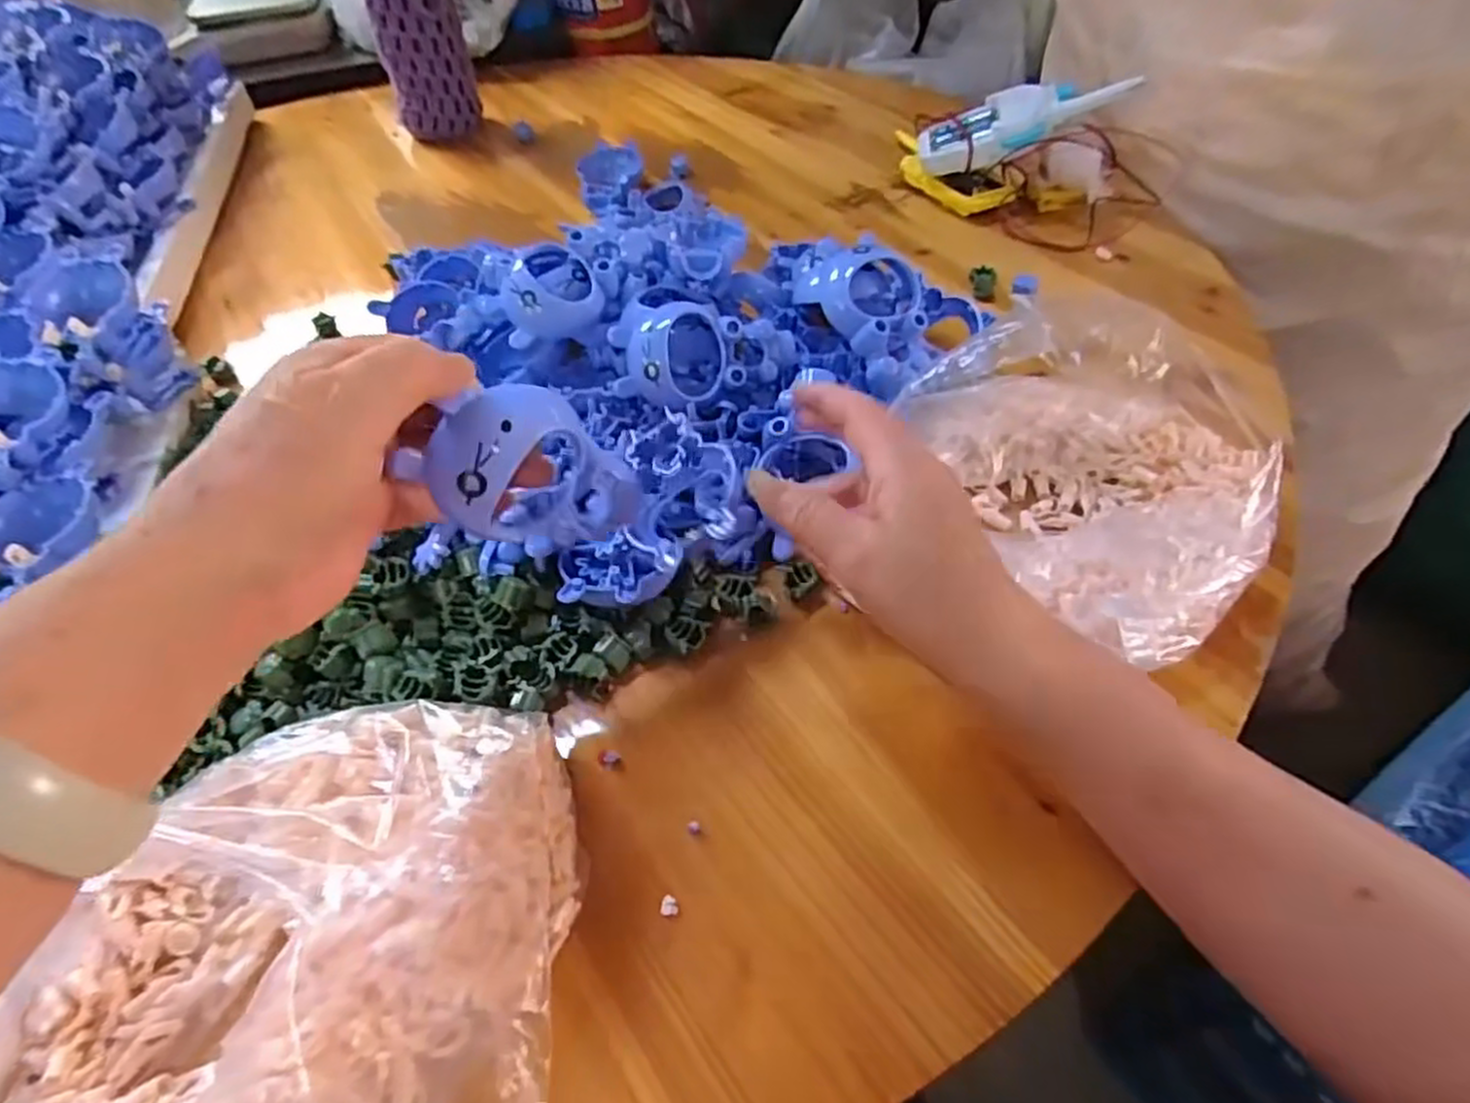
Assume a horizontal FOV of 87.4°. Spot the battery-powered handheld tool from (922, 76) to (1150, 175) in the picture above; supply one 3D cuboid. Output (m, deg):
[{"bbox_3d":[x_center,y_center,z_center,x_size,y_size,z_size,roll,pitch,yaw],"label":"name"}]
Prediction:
[{"bbox_3d":[0.233,-0.350,0.626,0.161,0.031,0.056,-11,44,23],"label":"battery-powered handheld tool"}]

